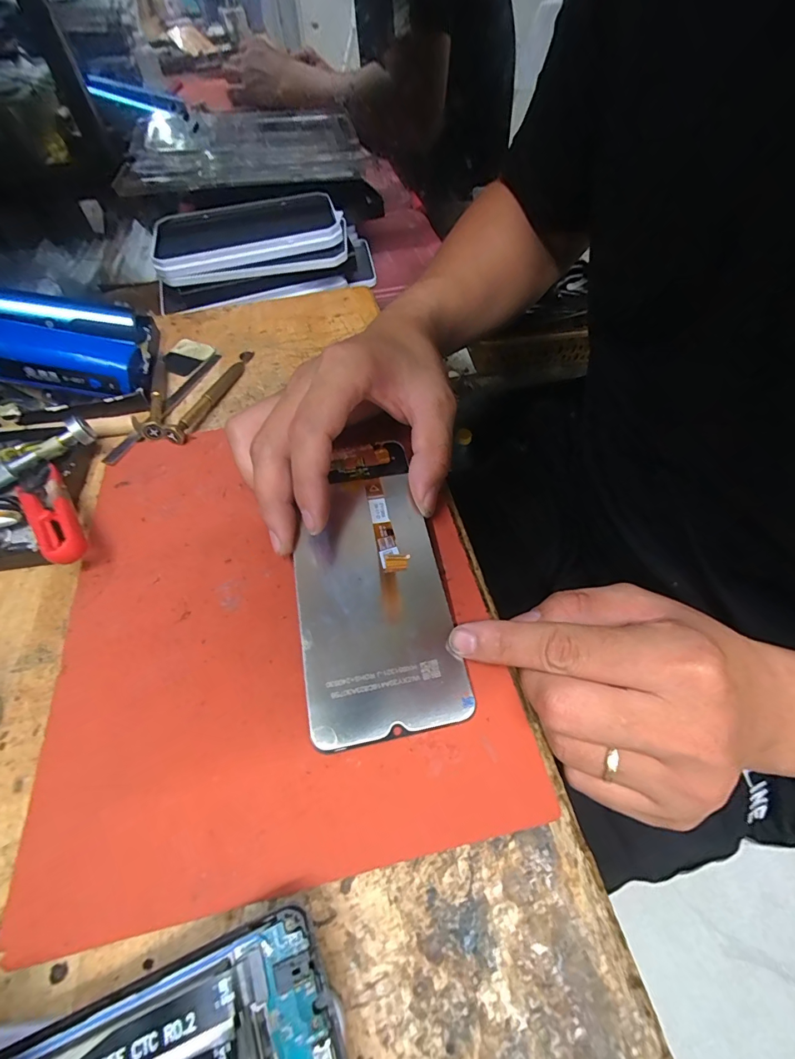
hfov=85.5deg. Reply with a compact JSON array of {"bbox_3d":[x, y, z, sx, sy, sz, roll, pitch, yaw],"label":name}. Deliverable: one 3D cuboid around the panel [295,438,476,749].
[{"bbox_3d":[-0.015,0.019,0.219,0.070,0.008,0.156,-8,59,-7],"label":"panel"}]

